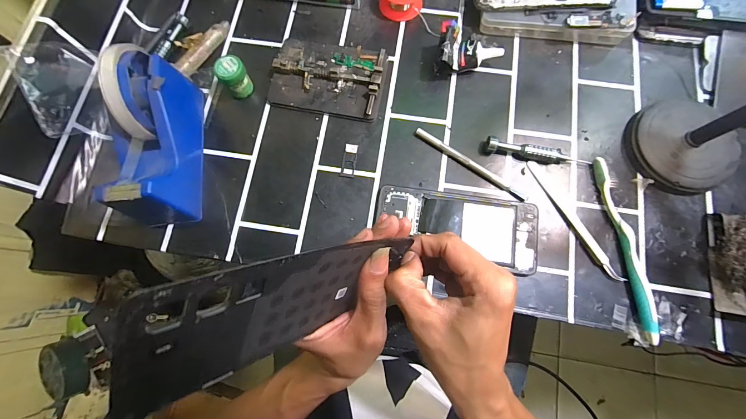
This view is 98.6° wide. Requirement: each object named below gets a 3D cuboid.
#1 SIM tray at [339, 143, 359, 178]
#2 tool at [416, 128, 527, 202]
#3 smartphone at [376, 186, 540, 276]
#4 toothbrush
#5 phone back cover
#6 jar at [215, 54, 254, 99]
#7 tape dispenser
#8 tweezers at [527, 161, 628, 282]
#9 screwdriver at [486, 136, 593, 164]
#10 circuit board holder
[{"bbox_3d":[-0.026,-0.056,0.358,0.016,0.004,0.040,8,77,3],"label":"SIM tray"},{"bbox_3d":[0.106,-0.050,0.351,0.137,0.006,0.009,35,80,9],"label":"tool"},{"bbox_3d":[0.087,0.016,0.334,0.165,0.011,0.070,10,77,4],"label":"smartphone"},{"bbox_3d":[0.257,0.036,0.327,0.014,0.014,0.184,-7,76,0],"label":"toothbrush"},{"bbox_3d":[-0.042,0.054,0.174,0.008,0.155,0.071,37,116,31],"label":"phone back cover"},{"bbox_3d":[-0.156,-0.150,0.365,0.030,0.044,0.028,0,76,1],"label":"jar"},{"bbox_3d":[-0.216,-0.072,0.315,0.060,0.102,0.158,0,76,1],"label":"tape dispenser"},{"bbox_3d":[0.208,0.012,0.336,0.014,0.005,0.148,-31,78,-6],"label":"tweezers"},{"bbox_3d":[0.180,-0.062,0.348,0.112,0.015,0.017,8,77,3],"label":"screwdriver"},{"bbox_3d":[-0.052,-0.157,0.376,0.129,0.021,0.091,11,77,4],"label":"circuit board holder"}]

